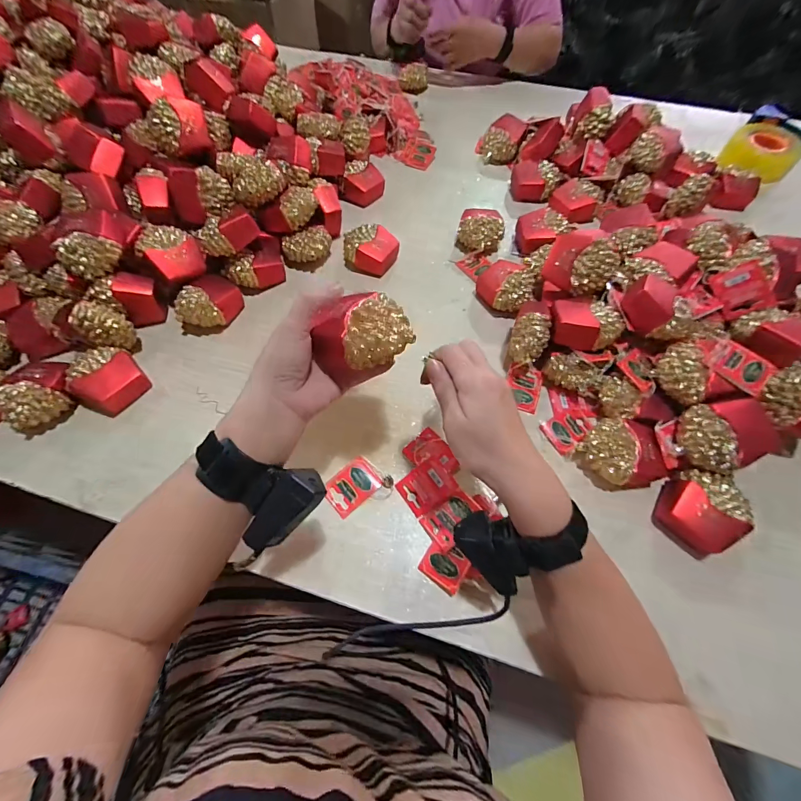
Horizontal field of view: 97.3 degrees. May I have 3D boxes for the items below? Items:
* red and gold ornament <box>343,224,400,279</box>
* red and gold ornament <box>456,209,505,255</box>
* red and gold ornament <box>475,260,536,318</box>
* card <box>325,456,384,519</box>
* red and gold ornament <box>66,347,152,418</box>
[{"bbox_3d":[-0.050,-0.236,0.557,0.071,0.050,0.071,33,67,15],"label":"red and gold ornament"},{"bbox_3d":[0.129,-0.270,0.575,0.071,0.046,0.067,0,63,0],"label":"red and gold ornament"},{"bbox_3d":[0.159,-0.167,0.526,0.068,0.047,0.085,-27,66,-13],"label":"red and gold ornament"},{"bbox_3d":[-0.055,0.098,0.405,0.063,0.004,0.043,-39,77,-16],"label":"card"},{"bbox_3d":[-0.370,-0.028,0.441,0.073,0.041,0.075,33,67,15],"label":"red and gold ornament"}]

